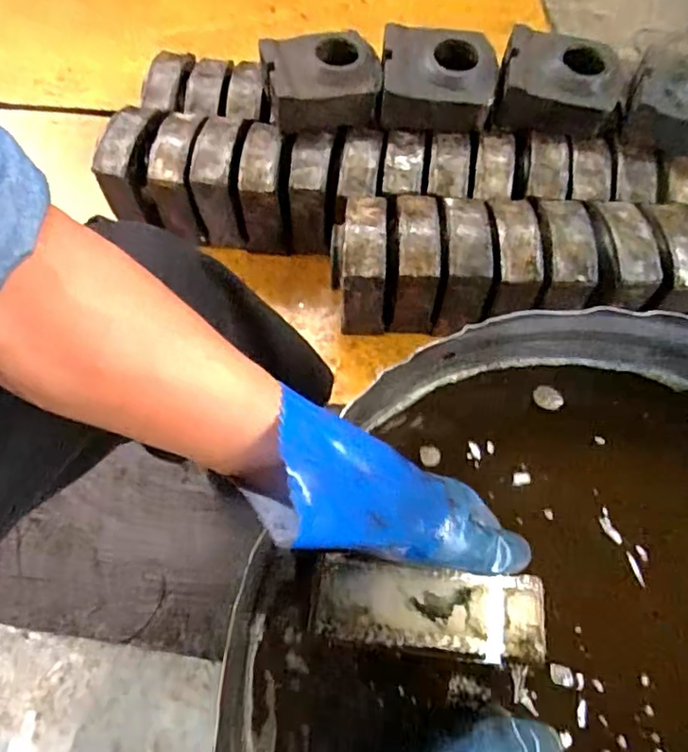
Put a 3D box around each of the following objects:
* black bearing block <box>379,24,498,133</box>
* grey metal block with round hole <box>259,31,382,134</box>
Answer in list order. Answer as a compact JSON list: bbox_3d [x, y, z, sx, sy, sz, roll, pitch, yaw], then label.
[{"bbox_3d":[0.155,-0.493,0.966,0.183,0.085,0.154,4,62,2],"label":"black bearing block"},{"bbox_3d":[-0.036,-0.493,0.967,0.182,0.093,0.143,-12,63,-6],"label":"grey metal block with round hole"}]

